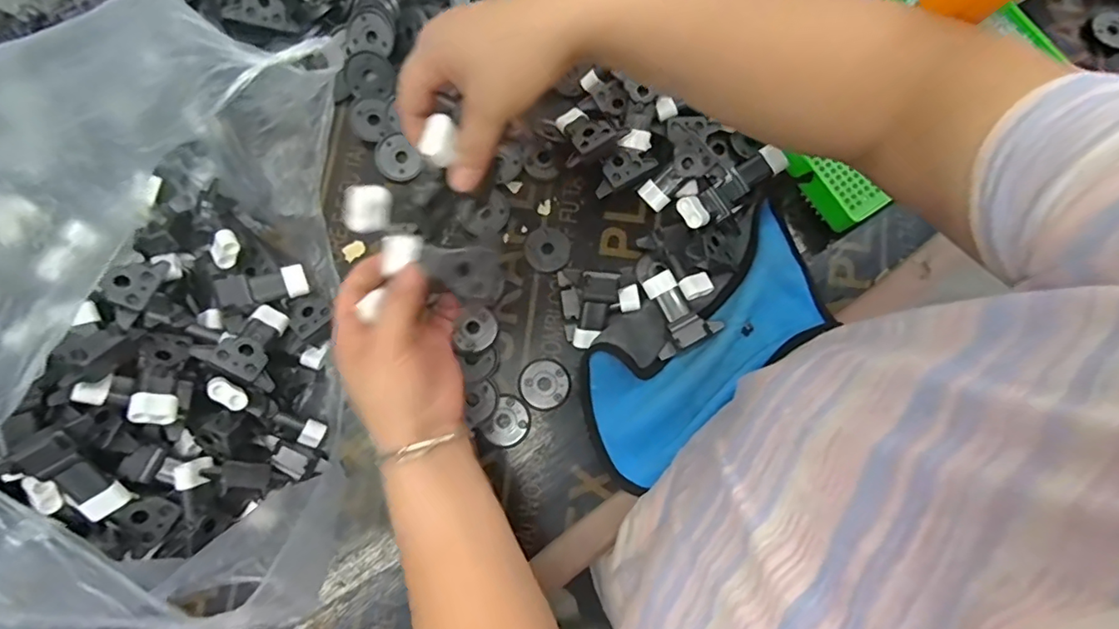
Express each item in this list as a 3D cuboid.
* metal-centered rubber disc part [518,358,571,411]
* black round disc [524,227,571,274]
[{"bbox_3d":[-0.012,0.056,0.441,0.040,0.004,0.040,0,79,1],"label":"metal-centered rubber disc part"},{"bbox_3d":[-0.010,-0.055,0.465,0.037,0.007,0.039,0,79,1],"label":"black round disc"}]

